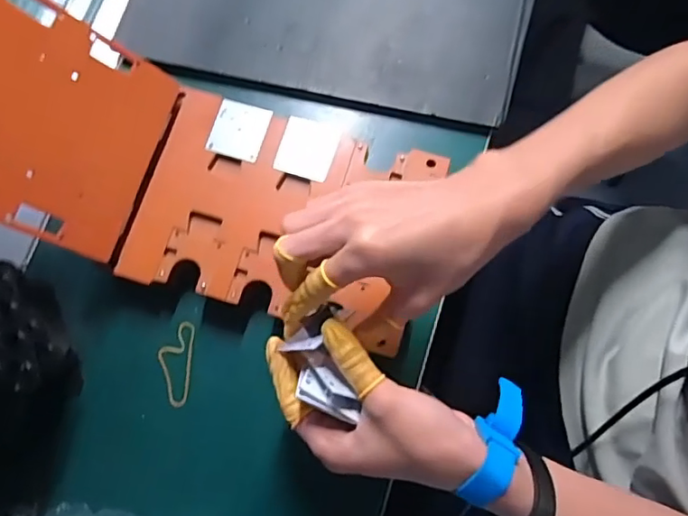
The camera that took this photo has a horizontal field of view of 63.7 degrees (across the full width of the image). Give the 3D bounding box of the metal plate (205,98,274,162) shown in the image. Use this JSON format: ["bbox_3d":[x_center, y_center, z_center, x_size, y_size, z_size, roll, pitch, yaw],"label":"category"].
[{"bbox_3d":[-0.090,-0.109,0.473,0.045,0.004,0.047,16,85,3],"label":"metal plate"}]

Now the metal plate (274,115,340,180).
[{"bbox_3d":[-0.030,-0.092,0.464,0.046,0.004,0.050,16,78,5],"label":"metal plate"}]

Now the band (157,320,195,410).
[{"bbox_3d":[-0.141,0.088,0.462,0.027,0.004,0.069,6,81,-13],"label":"band"}]

